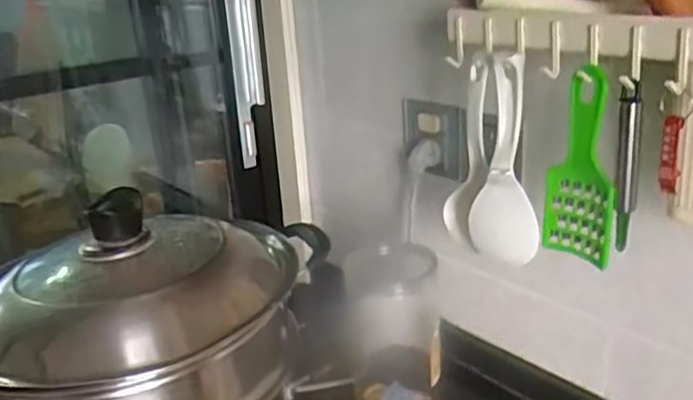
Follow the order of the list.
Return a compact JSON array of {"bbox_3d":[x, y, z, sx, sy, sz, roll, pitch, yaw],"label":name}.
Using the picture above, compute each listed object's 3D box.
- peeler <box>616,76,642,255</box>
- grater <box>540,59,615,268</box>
[{"bbox_3d":[0.220,-0.024,0.527,0.017,0.134,0.015,3,22,18],"label":"peeler"},{"bbox_3d":[0.196,-0.026,0.554,0.015,0.162,0.063,-16,25,-33],"label":"grater"}]

